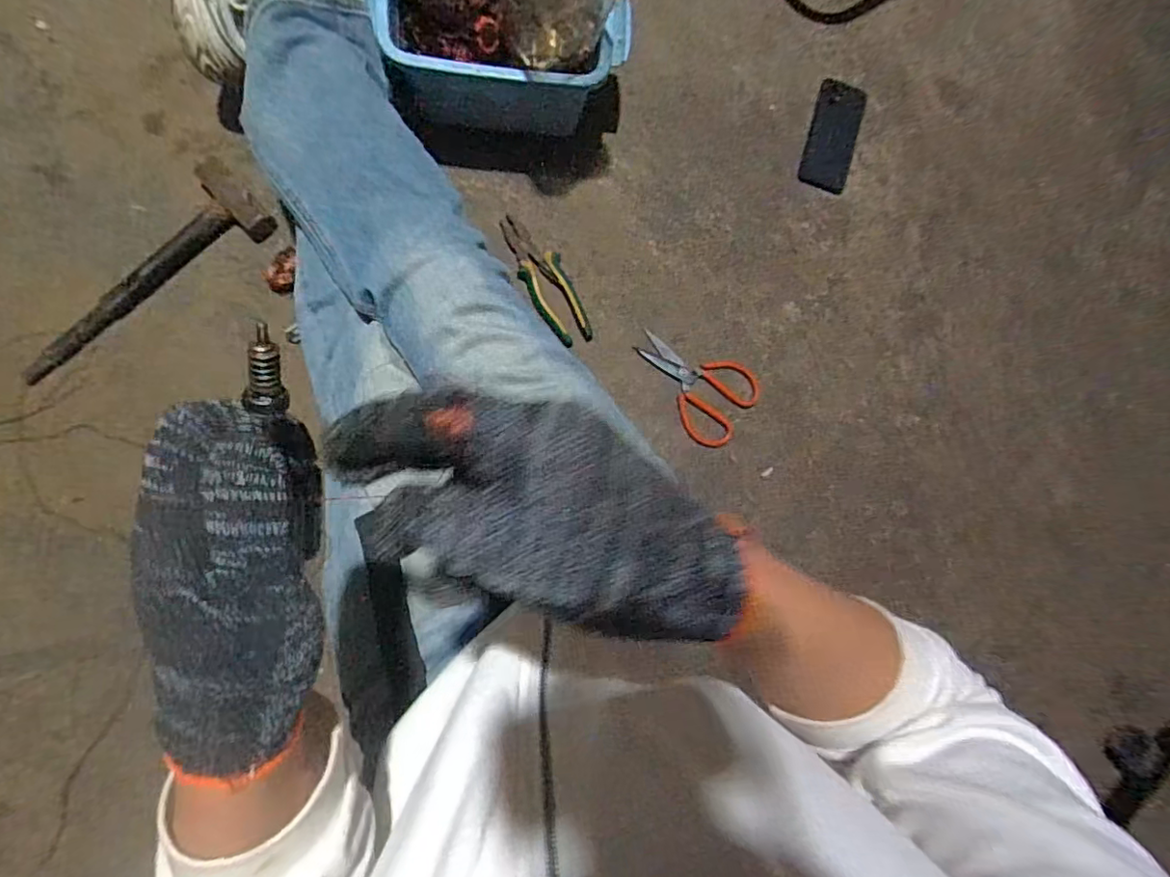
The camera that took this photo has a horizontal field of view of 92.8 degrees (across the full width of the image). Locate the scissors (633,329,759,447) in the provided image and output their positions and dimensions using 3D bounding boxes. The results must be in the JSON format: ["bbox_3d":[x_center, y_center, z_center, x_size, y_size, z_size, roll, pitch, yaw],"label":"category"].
[{"bbox_3d":[0.152,-0.078,0.795,0.185,0.020,0.119,35,87,-7],"label":"scissors"}]

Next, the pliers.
[{"bbox_3d":[-0.054,-0.220,0.768,0.061,0.012,0.190,-24,95,-7],"label":"pliers"}]

